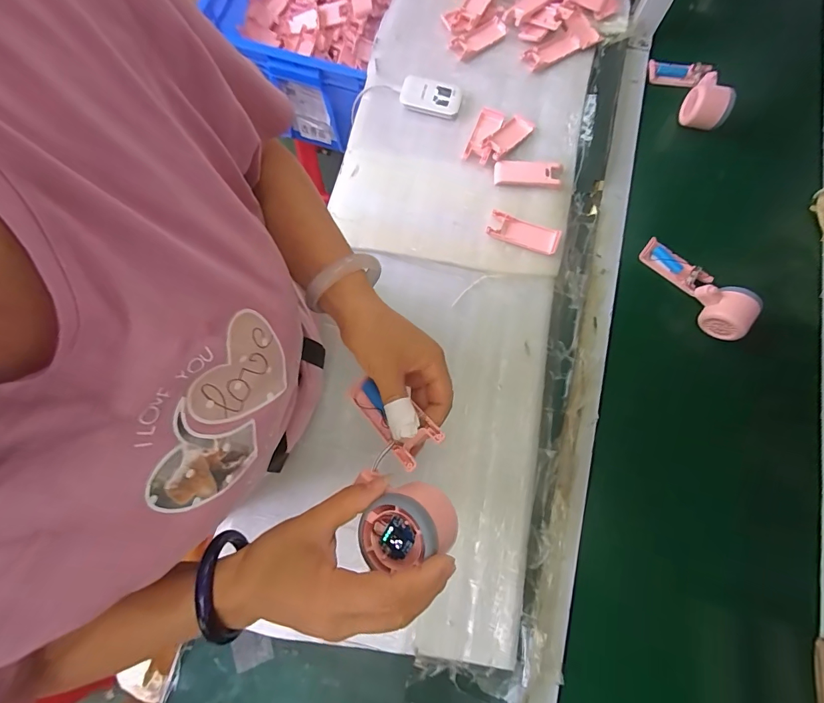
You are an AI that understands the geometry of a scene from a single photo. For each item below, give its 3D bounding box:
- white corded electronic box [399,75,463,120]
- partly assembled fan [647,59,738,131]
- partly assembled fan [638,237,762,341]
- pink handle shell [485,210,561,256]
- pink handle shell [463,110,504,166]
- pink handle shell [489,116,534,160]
[{"bbox_3d":[0.030,-0.408,0.650,0.096,0.020,0.052,15,77,3],"label":"white corded electronic box"},{"bbox_3d":[0.451,-0.424,0.652,0.083,0.062,0.146,-7,62,-2],"label":"partly assembled fan"},{"bbox_3d":[0.409,-0.095,0.577,0.058,0.060,0.174,-31,65,-8],"label":"partly assembled fan"},{"bbox_3d":[0.164,-0.172,0.590,0.104,0.009,0.041,19,77,4],"label":"pink handle shell"},{"bbox_3d":[0.114,-0.341,0.631,0.038,0.022,0.097,21,77,4],"label":"pink handle shell"},{"bbox_3d":[0.151,-0.333,0.629,0.037,0.014,0.091,37,66,8],"label":"pink handle shell"}]

